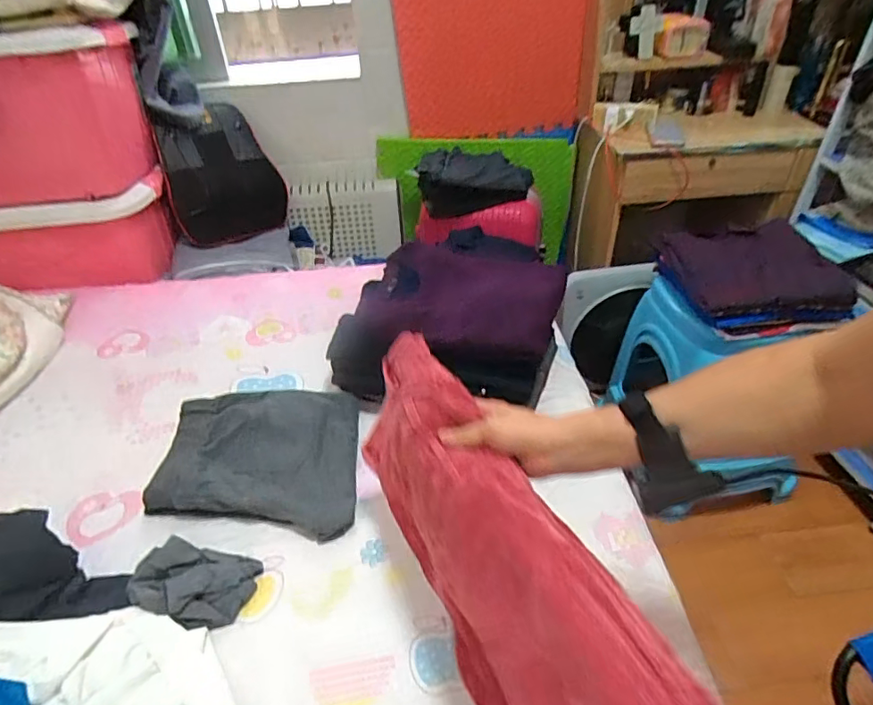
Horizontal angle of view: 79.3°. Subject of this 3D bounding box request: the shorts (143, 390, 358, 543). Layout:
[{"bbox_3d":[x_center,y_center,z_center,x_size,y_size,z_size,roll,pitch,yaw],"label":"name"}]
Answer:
[{"bbox_3d":[-0.272,0.165,0.826,0.302,0.061,0.253,-1,38,3],"label":"shorts"}]

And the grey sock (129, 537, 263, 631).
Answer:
[{"bbox_3d":[-0.312,0.294,0.671,0.152,0.029,0.098,6,39,12],"label":"grey sock"}]

